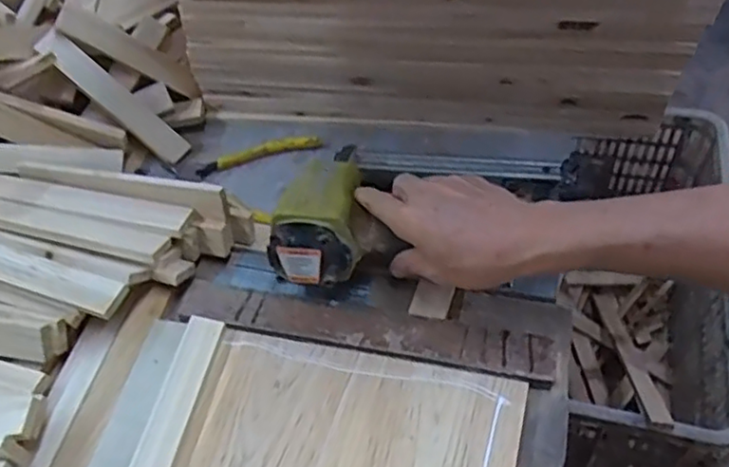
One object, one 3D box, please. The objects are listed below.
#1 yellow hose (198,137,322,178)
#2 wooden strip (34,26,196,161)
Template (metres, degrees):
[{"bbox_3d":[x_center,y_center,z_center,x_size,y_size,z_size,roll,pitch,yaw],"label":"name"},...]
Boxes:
[{"bbox_3d":[-0.100,-0.076,0.612,0.117,0.010,0.017,-17,51,-7],"label":"yellow hose"},{"bbox_3d":[-0.234,-0.126,0.603,0.158,0.015,0.025,42,55,-17],"label":"wooden strip"}]

